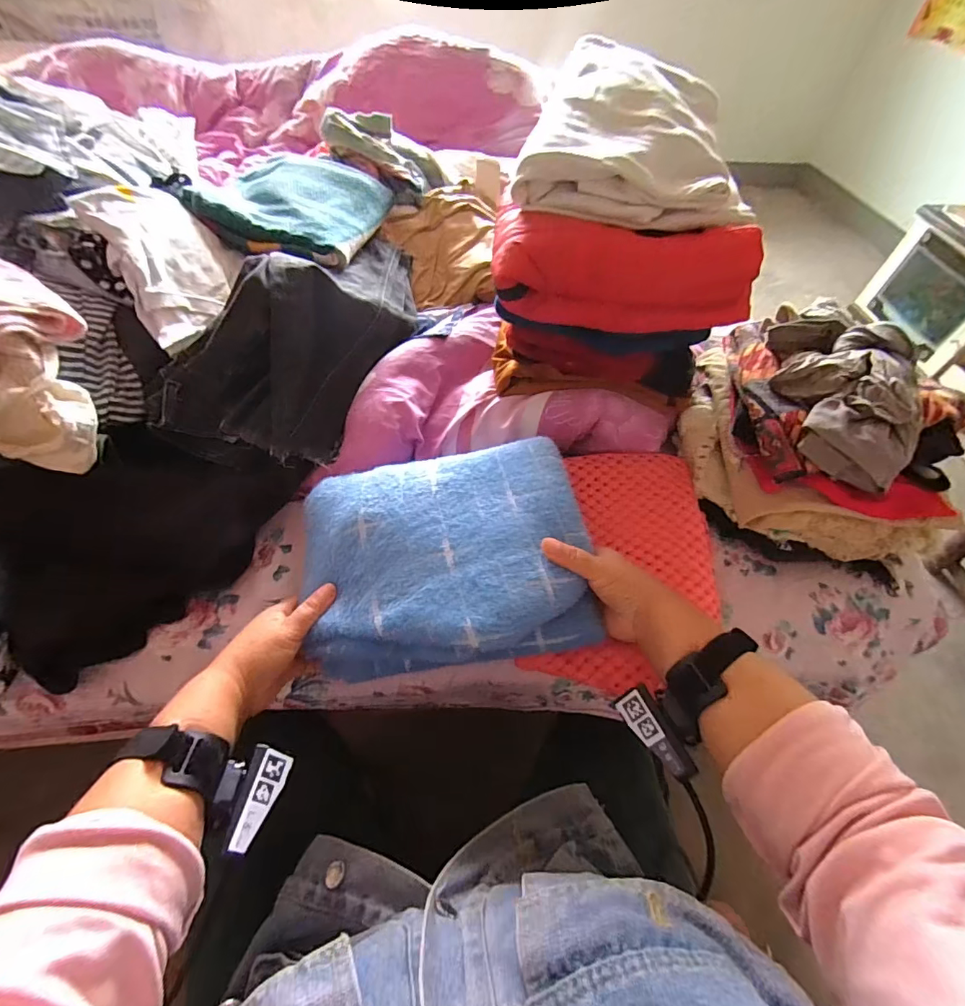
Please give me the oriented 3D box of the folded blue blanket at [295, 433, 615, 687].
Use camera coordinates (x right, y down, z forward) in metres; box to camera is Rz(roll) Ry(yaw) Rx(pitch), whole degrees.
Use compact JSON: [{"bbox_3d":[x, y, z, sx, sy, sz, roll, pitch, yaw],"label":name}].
[{"bbox_3d":[-0.036,0.046,0.440,0.251,0.082,0.196,-7,55,-8],"label":"folded blue blanket"}]

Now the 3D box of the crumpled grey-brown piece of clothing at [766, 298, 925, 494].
[{"bbox_3d":[0.361,-0.135,0.477,0.110,0.058,0.251,14,55,7],"label":"crumpled grey-brown piece of clothing"}]

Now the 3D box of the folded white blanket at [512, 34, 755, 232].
[{"bbox_3d":[0.140,-0.352,0.450,0.206,0.074,0.226,7,54,2],"label":"folded white blanket"}]

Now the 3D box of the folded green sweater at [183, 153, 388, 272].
[{"bbox_3d":[-0.262,-0.426,0.648,0.220,0.037,0.254,11,54,5],"label":"folded green sweater"}]

